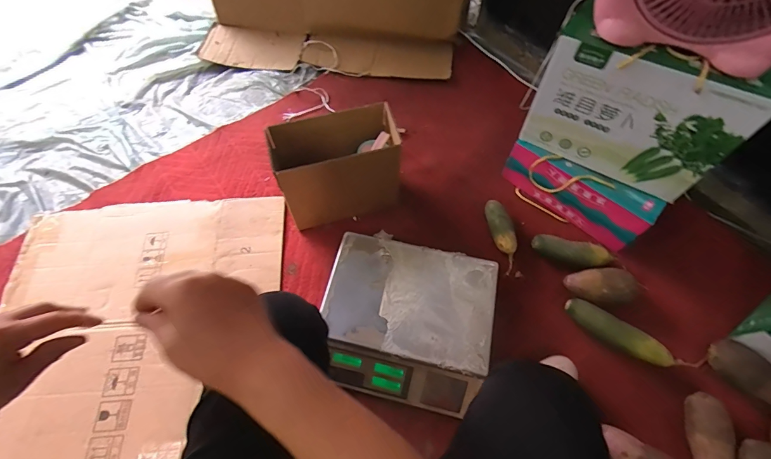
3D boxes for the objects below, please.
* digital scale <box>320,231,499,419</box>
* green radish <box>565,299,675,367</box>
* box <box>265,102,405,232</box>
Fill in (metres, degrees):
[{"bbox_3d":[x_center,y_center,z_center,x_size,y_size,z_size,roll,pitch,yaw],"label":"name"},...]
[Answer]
[{"bbox_3d":[0.042,0.180,0.753,0.325,0.092,0.295,12,62,8],"label":"digital scale"},{"bbox_3d":[0.476,0.210,0.752,0.214,0.043,0.050,32,67,18],"label":"green radish"},{"bbox_3d":[-0.109,-0.138,0.873,0.262,0.231,0.128,-16,62,-7],"label":"box"}]

